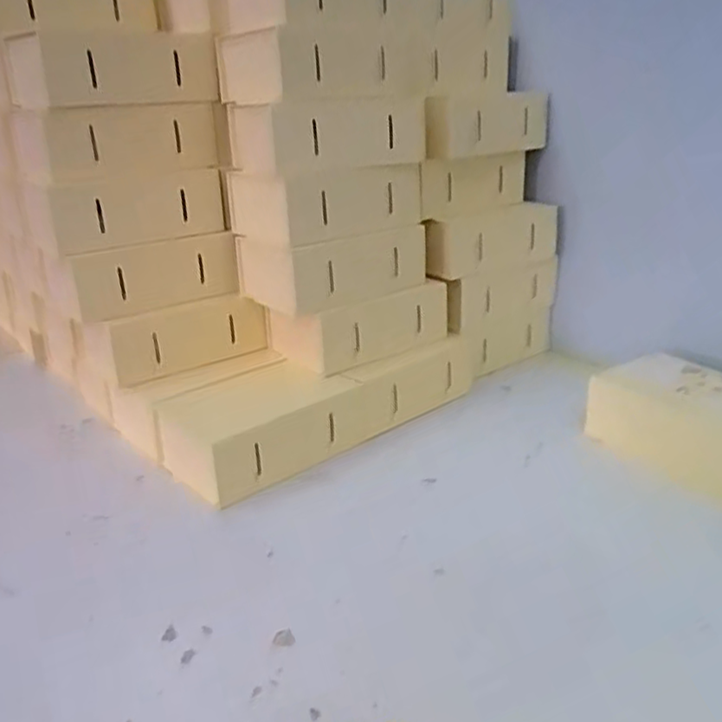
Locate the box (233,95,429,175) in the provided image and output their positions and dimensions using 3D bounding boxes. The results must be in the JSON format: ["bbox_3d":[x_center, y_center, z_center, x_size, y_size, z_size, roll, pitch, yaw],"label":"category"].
[{"bbox_3d":[-0.035,-0.222,0.672,0.159,0.058,0.123,-21,29,-39],"label":"box"}]

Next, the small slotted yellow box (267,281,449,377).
[{"bbox_3d":[0.005,-0.040,0.716,0.180,0.061,0.084,-18,28,-34],"label":"small slotted yellow box"}]

